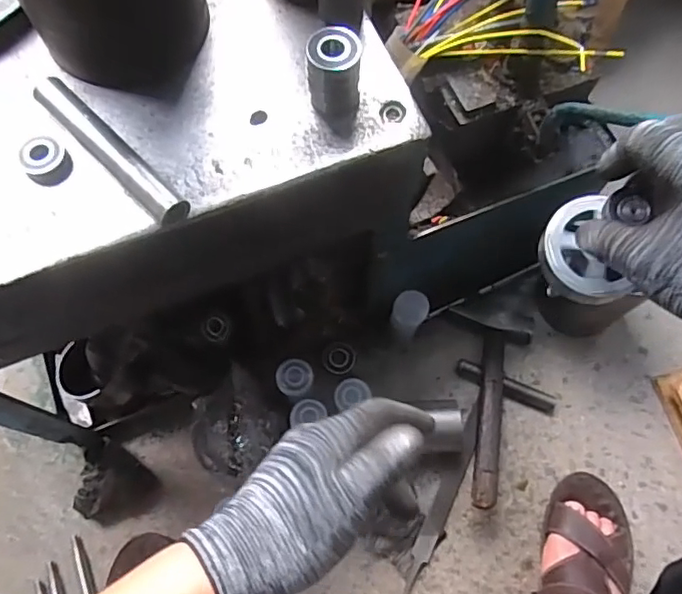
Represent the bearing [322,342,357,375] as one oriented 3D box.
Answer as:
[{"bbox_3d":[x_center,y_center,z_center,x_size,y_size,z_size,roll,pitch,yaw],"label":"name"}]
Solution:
[{"bbox_3d":[-0.002,0.086,0.806,0.046,0.010,0.043,4,68,0],"label":"bearing"}]

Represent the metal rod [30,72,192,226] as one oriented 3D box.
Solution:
[{"bbox_3d":[-0.166,-0.104,0.412,0.146,0.025,0.023,42,73,14],"label":"metal rod"}]

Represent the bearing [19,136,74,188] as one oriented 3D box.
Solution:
[{"bbox_3d":[-0.213,-0.099,0.415,0.031,0.014,0.033,0,68,-1],"label":"bearing"}]

